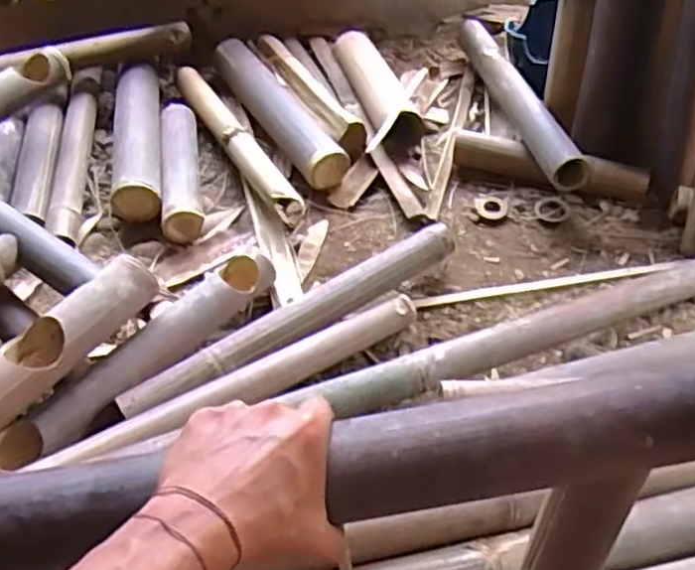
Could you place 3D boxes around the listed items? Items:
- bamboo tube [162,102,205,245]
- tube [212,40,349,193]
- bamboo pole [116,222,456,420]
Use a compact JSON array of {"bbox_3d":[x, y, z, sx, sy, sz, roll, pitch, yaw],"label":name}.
[{"bbox_3d":[-0.304,-0.212,1.277,0.070,0.070,0.349,-9,46,-6],"label":"bamboo tube"},{"bbox_3d":[-0.144,-0.345,1.374,0.085,0.080,0.464,-24,50,-19],"label":"tube"},{"bbox_3d":[-0.068,0.039,0.996,0.542,0.046,0.066,-29,51,-23],"label":"bamboo pole"}]

